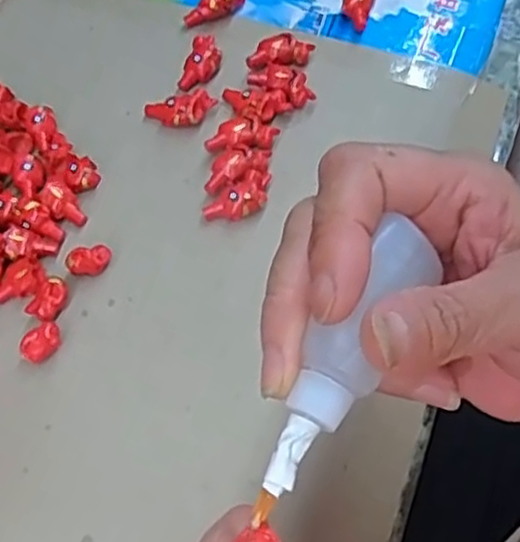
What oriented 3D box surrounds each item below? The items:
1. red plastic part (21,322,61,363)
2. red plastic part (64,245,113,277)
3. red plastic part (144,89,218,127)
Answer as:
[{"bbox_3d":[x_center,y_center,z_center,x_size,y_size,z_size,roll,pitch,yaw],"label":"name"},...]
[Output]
[{"bbox_3d":[-0.099,0.033,0.329,0.019,0.014,0.013,-25,64,-11],"label":"red plastic part"},{"bbox_3d":[-0.082,-0.004,0.347,0.021,0.013,0.012,-16,63,-6],"label":"red plastic part"},{"bbox_3d":[-0.043,-0.087,0.393,0.038,0.014,0.017,-11,62,-3],"label":"red plastic part"}]

